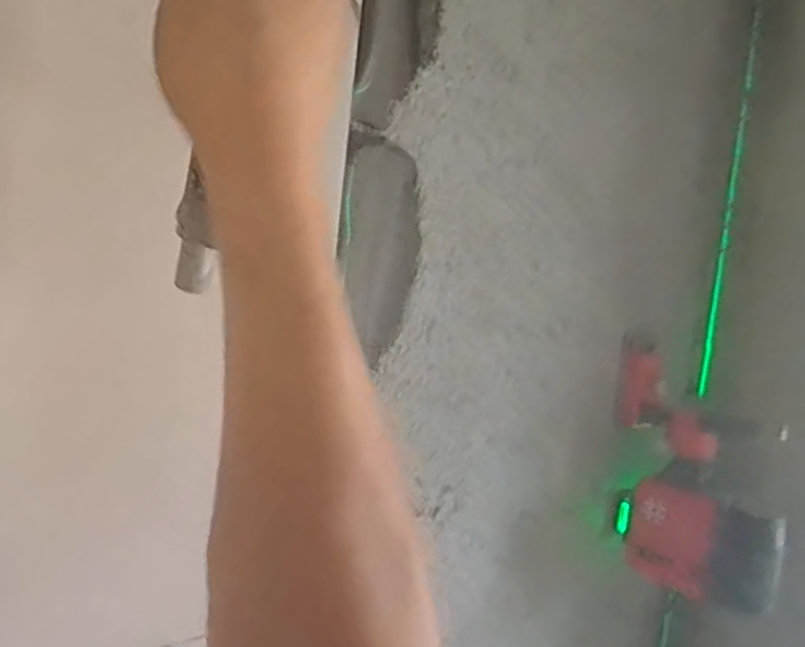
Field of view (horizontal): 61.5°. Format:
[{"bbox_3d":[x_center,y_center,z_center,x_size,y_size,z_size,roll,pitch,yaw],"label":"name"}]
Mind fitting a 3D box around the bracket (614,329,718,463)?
[{"bbox_3d":[0.269,0.072,0.687,0.107,0.119,0.060,10,6,40],"label":"bracket"}]

